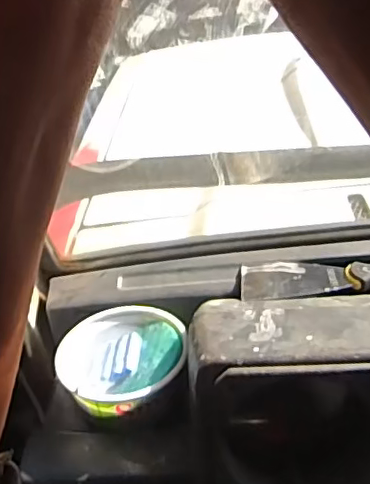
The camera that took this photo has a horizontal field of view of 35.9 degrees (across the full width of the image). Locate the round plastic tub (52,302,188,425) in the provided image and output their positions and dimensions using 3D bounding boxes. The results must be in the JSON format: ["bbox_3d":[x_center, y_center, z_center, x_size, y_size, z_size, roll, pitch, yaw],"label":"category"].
[{"bbox_3d":[-0.053,0.107,0.504,0.107,0.054,0.109,-4,39,3],"label":"round plastic tub"}]

